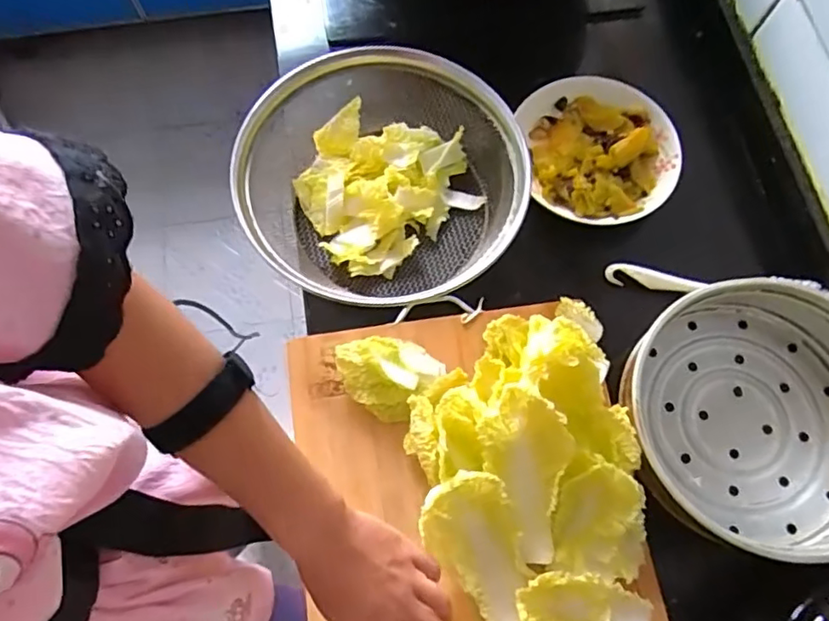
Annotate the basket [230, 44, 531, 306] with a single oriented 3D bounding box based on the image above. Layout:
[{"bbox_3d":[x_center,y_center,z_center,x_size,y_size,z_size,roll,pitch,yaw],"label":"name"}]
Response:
[{"bbox_3d":[-0.029,-0.120,0.574,0.256,0.101,0.255,0,72,-1],"label":"basket"}]

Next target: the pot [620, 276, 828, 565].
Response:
[{"bbox_3d":[0.305,0.095,0.515,0.231,0.074,0.223,0,72,-1],"label":"pot"}]

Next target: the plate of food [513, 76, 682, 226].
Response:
[{"bbox_3d":[0.197,-0.173,0.613,0.153,0.038,0.166,0,72,-1],"label":"plate of food"}]

